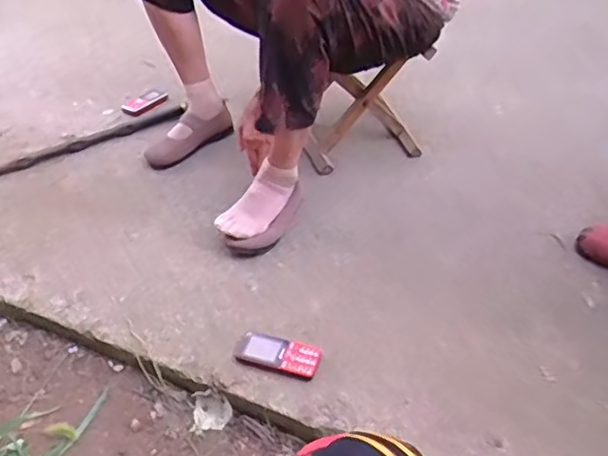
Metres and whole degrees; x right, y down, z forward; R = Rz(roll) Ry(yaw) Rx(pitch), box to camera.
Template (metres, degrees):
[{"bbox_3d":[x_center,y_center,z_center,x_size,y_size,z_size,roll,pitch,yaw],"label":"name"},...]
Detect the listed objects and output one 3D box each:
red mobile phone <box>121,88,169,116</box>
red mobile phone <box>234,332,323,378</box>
[{"bbox_3d":[-0.420,-0.334,1.609,0.069,0.015,0.119,33,58,25],"label":"red mobile phone"},{"bbox_3d":[-0.041,0.194,0.946,0.131,0.019,0.057,12,40,16],"label":"red mobile phone"}]

